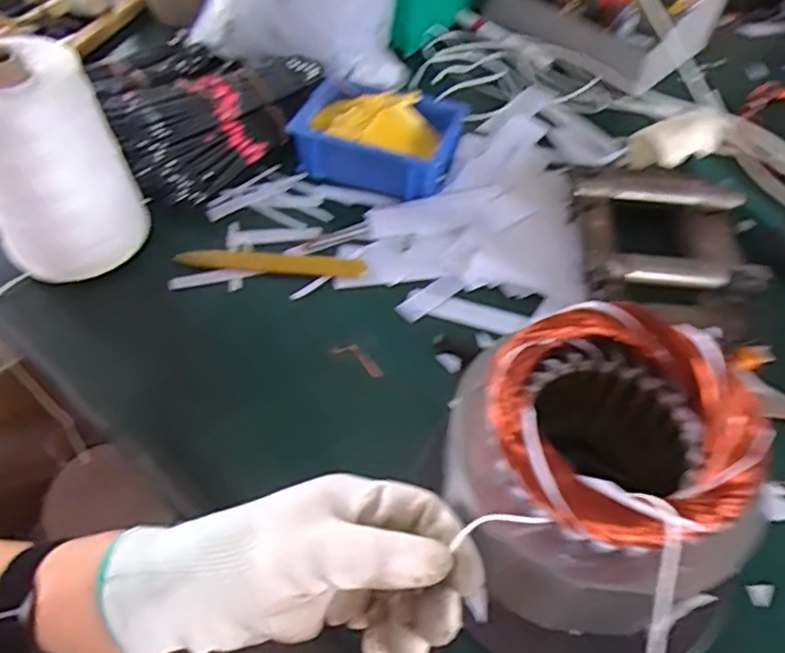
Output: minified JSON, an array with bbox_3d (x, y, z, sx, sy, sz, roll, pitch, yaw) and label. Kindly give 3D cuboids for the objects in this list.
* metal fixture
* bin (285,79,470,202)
[{"bbox_3d":[0.227,-0.071,0.548,0.155,0.051,0.180,12,54,9],"label":"metal fixture"},{"bbox_3d":[-0.014,-0.185,0.627,0.152,0.058,0.106,13,55,10],"label":"bin"}]

